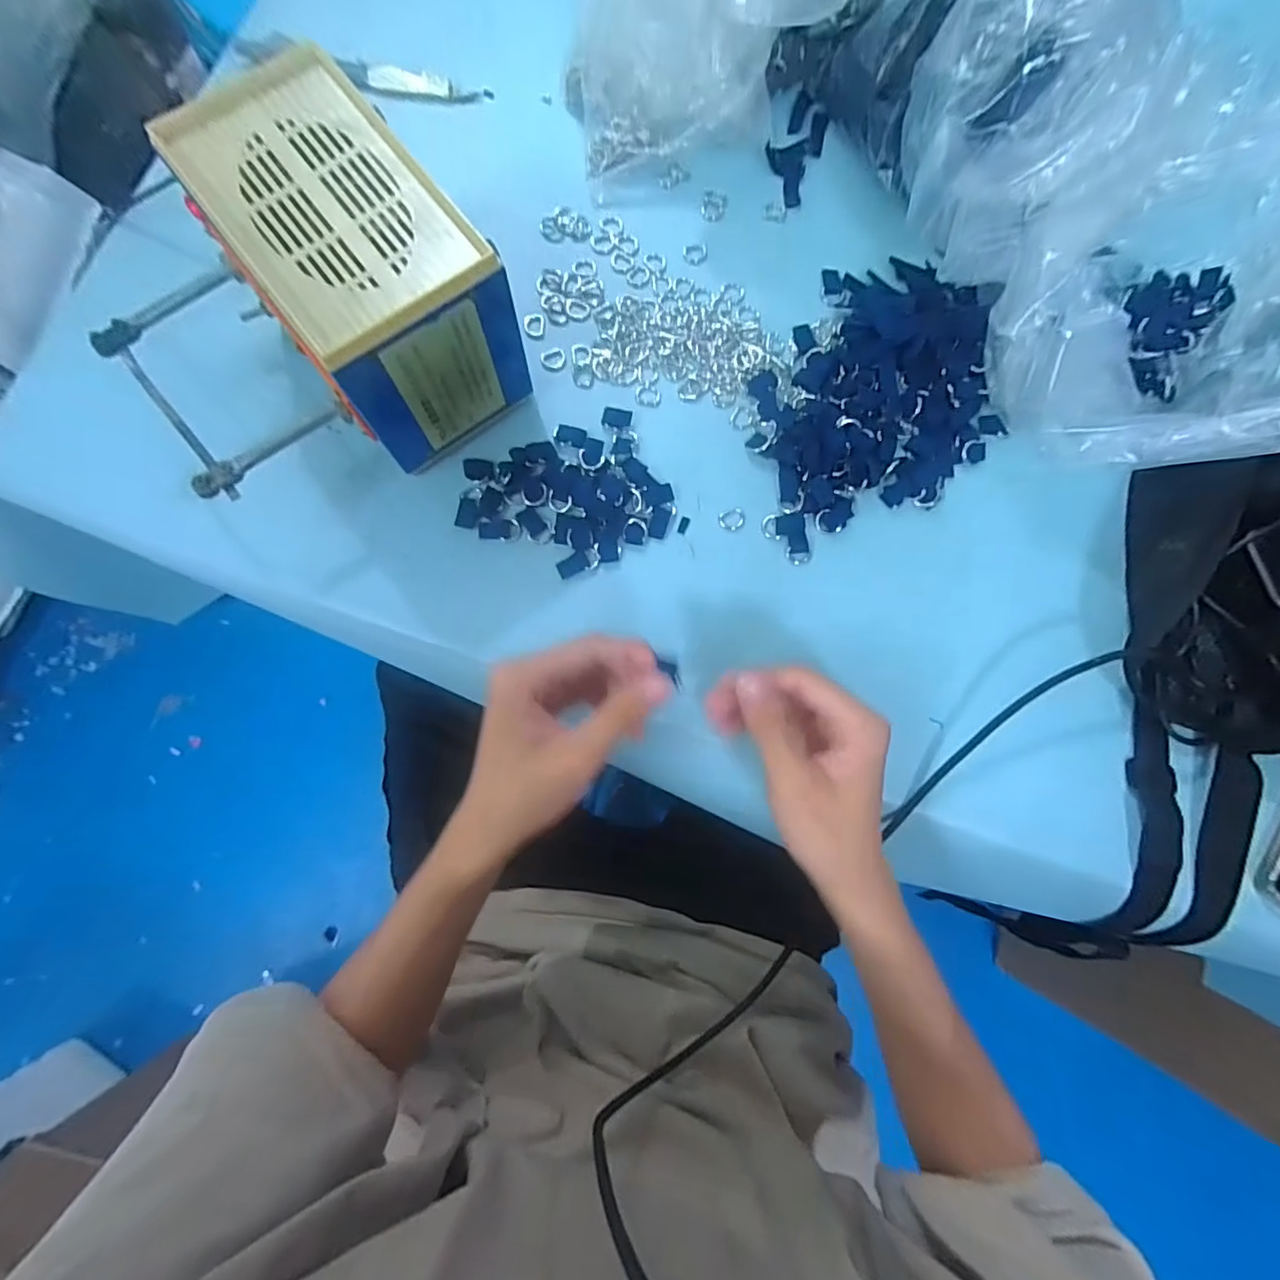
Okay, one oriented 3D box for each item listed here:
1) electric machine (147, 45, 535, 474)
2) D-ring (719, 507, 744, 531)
[{"bbox_3d":[-0.170,-0.225,0.358,0.114,0.121,0.178,-38,85,-7],"label":"electric machine"},{"bbox_3d":[0.066,-0.086,0.403,0.019,0.004,0.016,-17,82,-5],"label":"D-ring"}]

